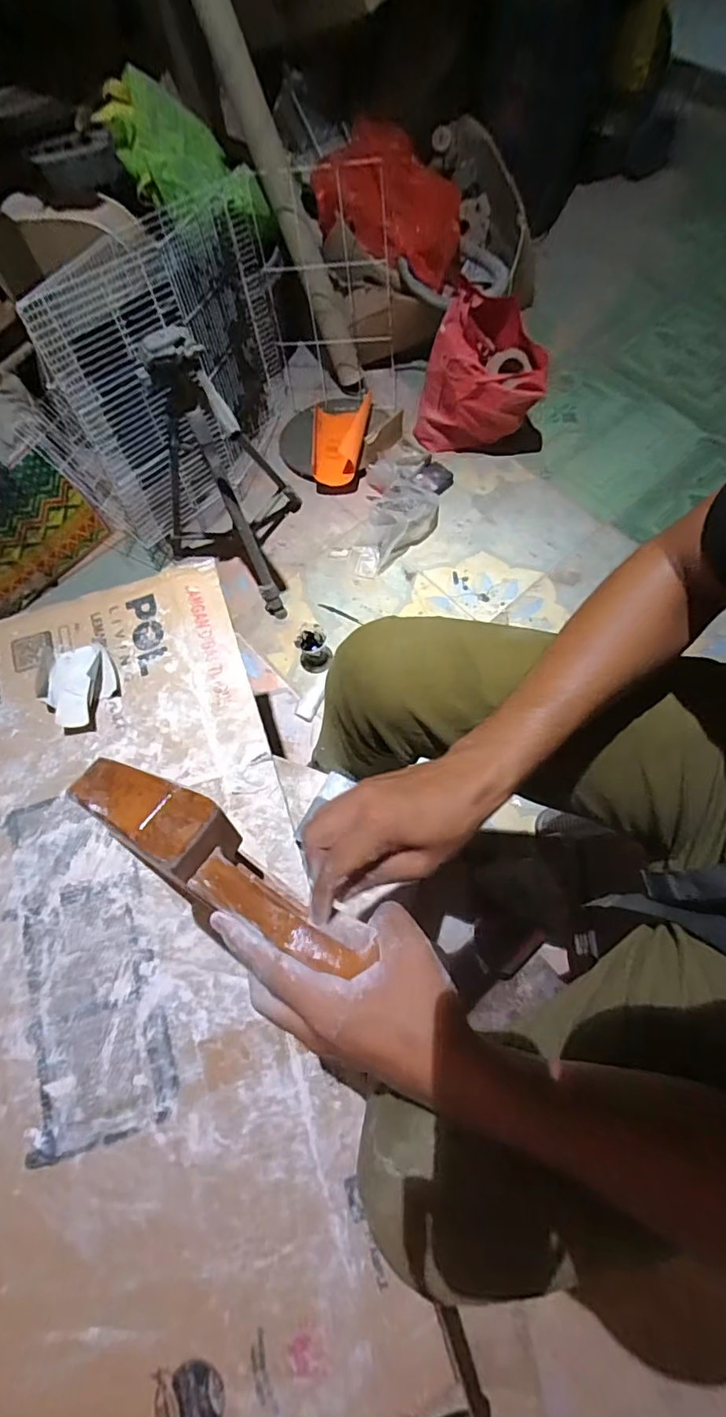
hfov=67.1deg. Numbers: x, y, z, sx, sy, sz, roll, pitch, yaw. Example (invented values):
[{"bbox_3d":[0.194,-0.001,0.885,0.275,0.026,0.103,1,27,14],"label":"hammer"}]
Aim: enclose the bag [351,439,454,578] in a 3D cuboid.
[{"bbox_3d":[0.095,-0.489,1.287,0.197,0.099,0.363,8,69,7],"label":"bag"}]

